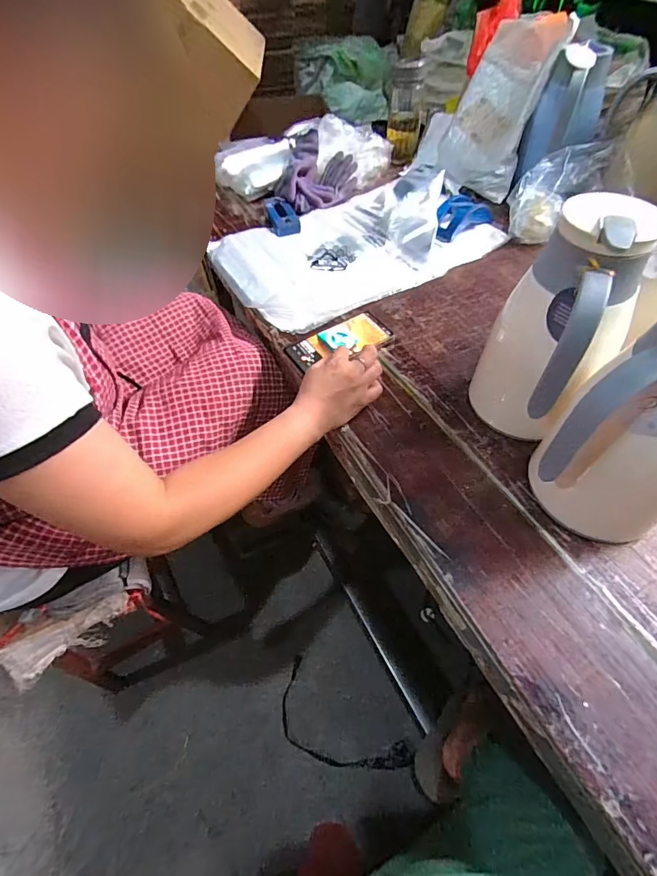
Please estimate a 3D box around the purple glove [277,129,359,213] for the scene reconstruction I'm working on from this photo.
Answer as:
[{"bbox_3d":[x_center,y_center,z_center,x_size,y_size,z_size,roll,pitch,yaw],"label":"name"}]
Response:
[{"bbox_3d":[-0.029,-0.558,0.931,0.145,0.076,0.169,15,55,14],"label":"purple glove"}]

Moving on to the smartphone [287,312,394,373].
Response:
[{"bbox_3d":[0.016,-0.151,0.667,0.164,0.010,0.075,-26,56,-16],"label":"smartphone"}]

